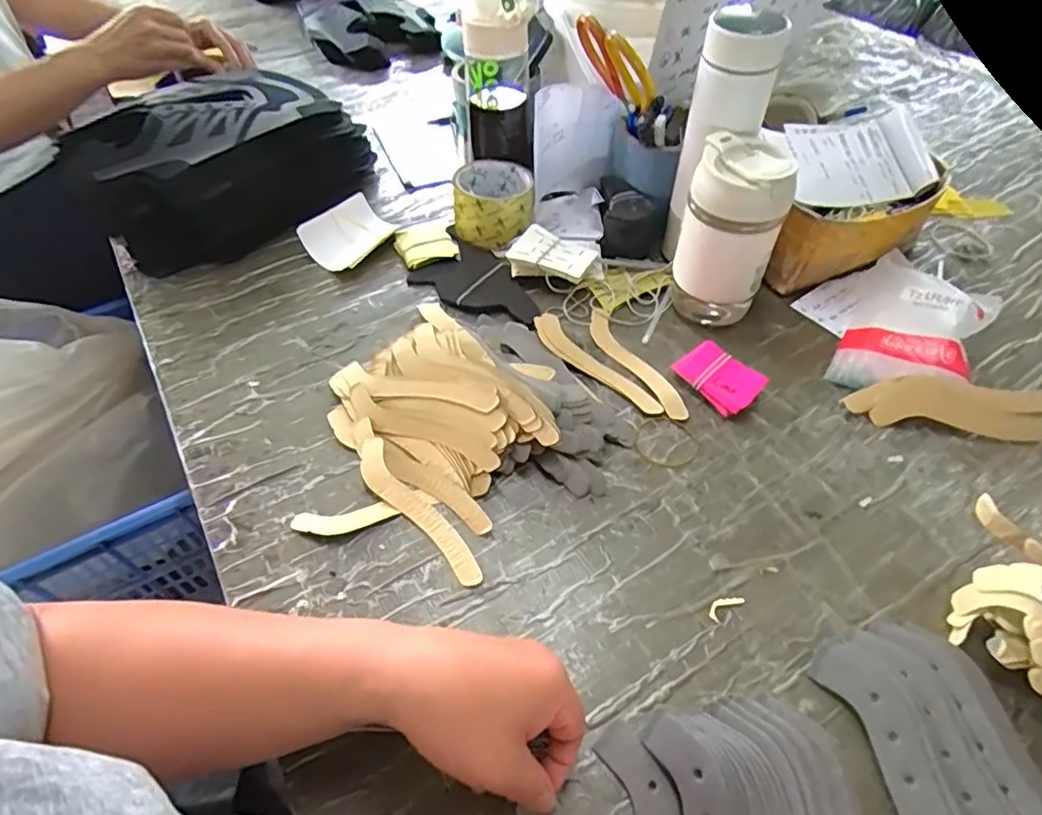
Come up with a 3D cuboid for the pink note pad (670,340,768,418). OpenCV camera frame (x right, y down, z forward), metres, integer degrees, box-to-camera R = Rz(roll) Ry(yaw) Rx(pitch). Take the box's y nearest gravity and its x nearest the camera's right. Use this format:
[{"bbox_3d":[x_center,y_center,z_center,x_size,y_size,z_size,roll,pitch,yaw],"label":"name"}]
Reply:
[{"bbox_3d":[0.177,-0.026,0.536,0.054,0.021,0.070,-32,57,-23],"label":"pink note pad"}]

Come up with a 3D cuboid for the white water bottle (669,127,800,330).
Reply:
[{"bbox_3d":[0.189,-0.155,0.554,0.082,0.156,0.074,19,53,16],"label":"white water bottle"}]

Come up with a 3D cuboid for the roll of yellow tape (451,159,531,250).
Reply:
[{"bbox_3d":[-0.030,-0.224,0.669,0.084,0.060,0.086,0,50,0],"label":"roll of yellow tape"}]

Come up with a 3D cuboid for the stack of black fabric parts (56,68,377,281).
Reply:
[{"bbox_3d":[-0.340,-0.289,0.704,0.312,0.119,0.199,-17,52,-13],"label":"stack of black fabric parts"}]

